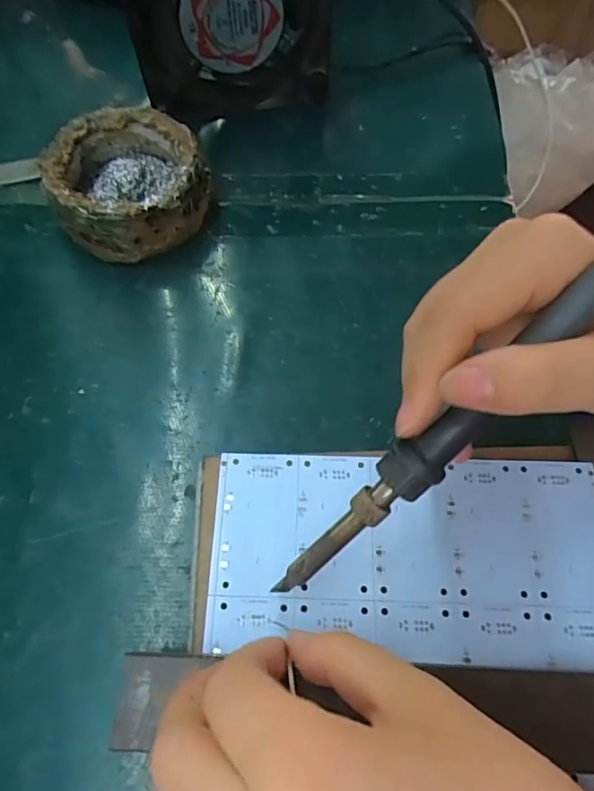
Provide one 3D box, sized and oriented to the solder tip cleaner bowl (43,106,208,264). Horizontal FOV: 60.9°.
[{"bbox_3d":[-0.097,-0.124,0.298,0.085,0.038,0.082,0,66,0],"label":"solder tip cleaner bowl"}]

